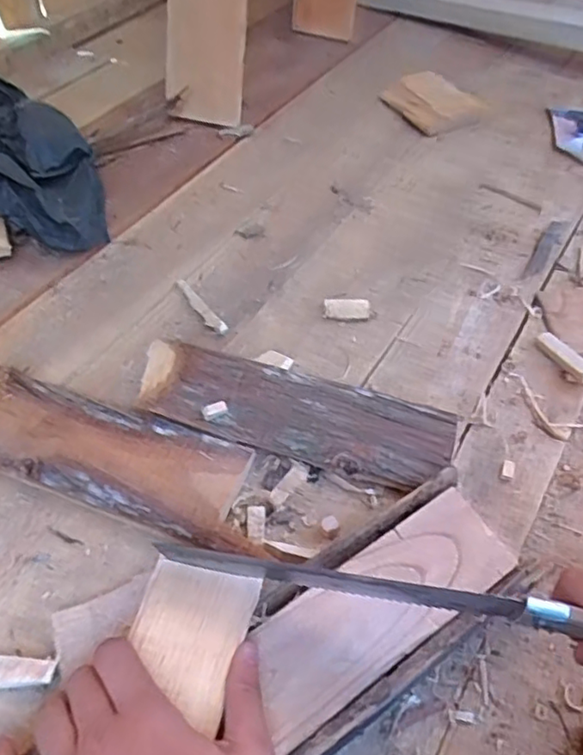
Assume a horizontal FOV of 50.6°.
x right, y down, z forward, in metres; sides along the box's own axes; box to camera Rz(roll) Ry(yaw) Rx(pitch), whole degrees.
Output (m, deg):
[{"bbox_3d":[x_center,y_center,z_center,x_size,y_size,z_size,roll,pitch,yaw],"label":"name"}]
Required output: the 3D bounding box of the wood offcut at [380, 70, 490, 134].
[{"bbox_3d":[0.189,-0.361,0.808,0.092,0.024,0.122,-22,54,-17],"label":"wood offcut"}]

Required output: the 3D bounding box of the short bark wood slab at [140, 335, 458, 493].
[{"bbox_3d":[0.000,0.030,0.484,0.245,0.031,0.072,12,52,9],"label":"short bark wood slab"}]

